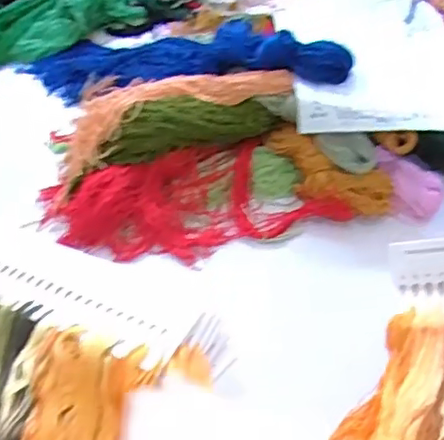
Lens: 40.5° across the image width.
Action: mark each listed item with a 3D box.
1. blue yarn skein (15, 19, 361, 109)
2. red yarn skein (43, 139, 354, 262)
[{"bbox_3d":[-0.066,-0.204,0.776,0.472,0.052,0.113,6,52,31],"label":"blue yarn skein"},{"bbox_3d":[-0.037,-0.023,0.694,0.341,0.055,0.132,-10,54,-5],"label":"red yarn skein"}]

